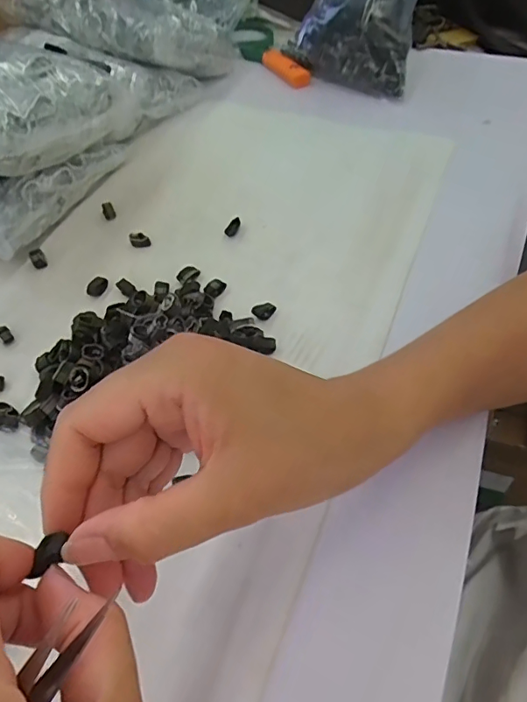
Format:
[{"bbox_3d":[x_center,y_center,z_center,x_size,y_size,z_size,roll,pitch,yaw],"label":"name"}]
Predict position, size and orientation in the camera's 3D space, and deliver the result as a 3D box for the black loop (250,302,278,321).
[{"bbox_3d":[0.000,-0.032,0.378,0.015,0.004,0.016,24,57,18],"label":"black loop"}]

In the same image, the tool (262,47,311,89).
[{"bbox_3d":[0.026,-0.360,0.624,0.024,0.016,0.091,-27,57,-18],"label":"tool"}]

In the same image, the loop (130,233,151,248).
[{"bbox_3d":[-0.110,-0.099,0.440,0.017,0.010,0.011,-14,54,-9],"label":"loop"}]

